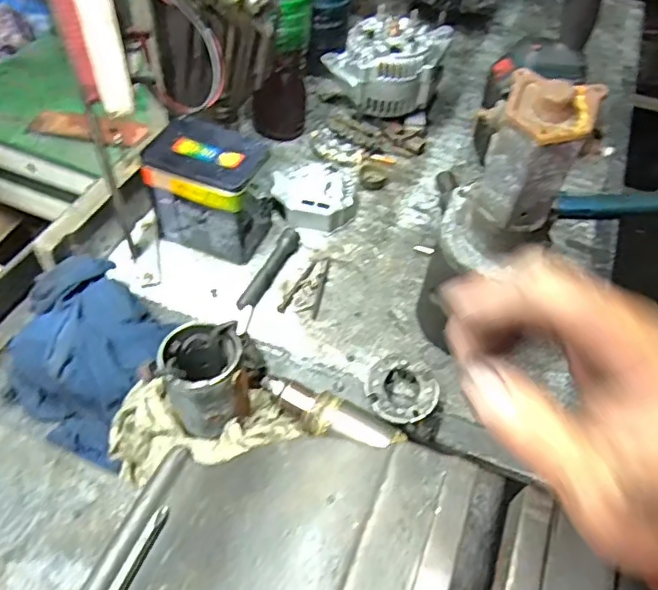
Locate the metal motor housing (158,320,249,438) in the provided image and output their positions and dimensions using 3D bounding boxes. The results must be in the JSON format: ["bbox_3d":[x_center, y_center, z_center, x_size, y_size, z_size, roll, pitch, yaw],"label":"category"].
[{"bbox_3d":[-0.117,0.079,0.552,0.088,0.084,0.085,-7,52,-10],"label":"metal motor housing"}]

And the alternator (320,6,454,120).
[{"bbox_3d":[0.084,-0.338,0.836,0.177,0.107,0.121,7,51,1],"label":"alternator"}]

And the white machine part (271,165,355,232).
[{"bbox_3d":[-0.018,-0.128,0.757,0.110,0.036,0.109,1,51,-3],"label":"white machine part"}]

